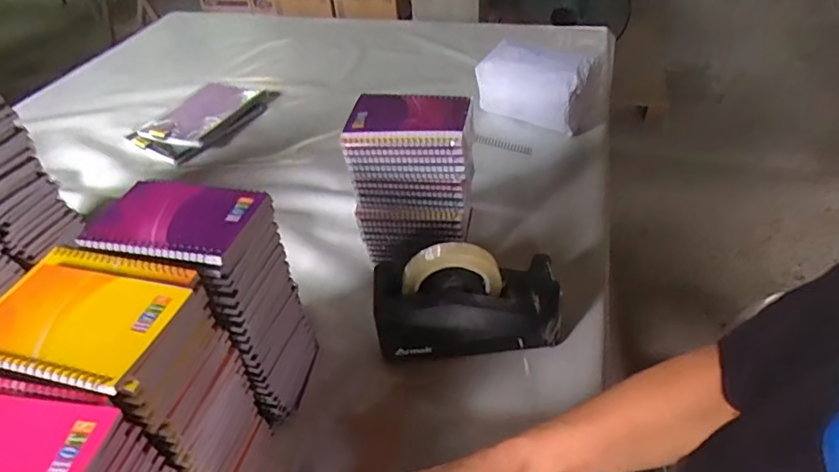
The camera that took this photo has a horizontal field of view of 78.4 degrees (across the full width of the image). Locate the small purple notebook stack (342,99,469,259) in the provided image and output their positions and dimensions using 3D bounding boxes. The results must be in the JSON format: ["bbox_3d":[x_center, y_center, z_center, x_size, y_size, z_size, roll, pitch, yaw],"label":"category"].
[{"bbox_3d":[-0.006,-0.056,0.619,0.130,0.208,0.087,5,44,10],"label":"small purple notebook stack"}]

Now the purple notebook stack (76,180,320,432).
[{"bbox_3d":[-0.194,0.059,0.489,0.127,0.205,0.103,8,44,13],"label":"purple notebook stack"}]

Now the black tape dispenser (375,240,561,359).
[{"bbox_3d":[0.053,0.069,0.570,0.200,0.128,0.074,-5,43,0],"label":"black tape dispenser"}]

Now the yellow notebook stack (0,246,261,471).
[{"bbox_3d":[-0.229,0.129,0.424,0.131,0.218,0.104,7,44,11],"label":"yellow notebook stack"}]

